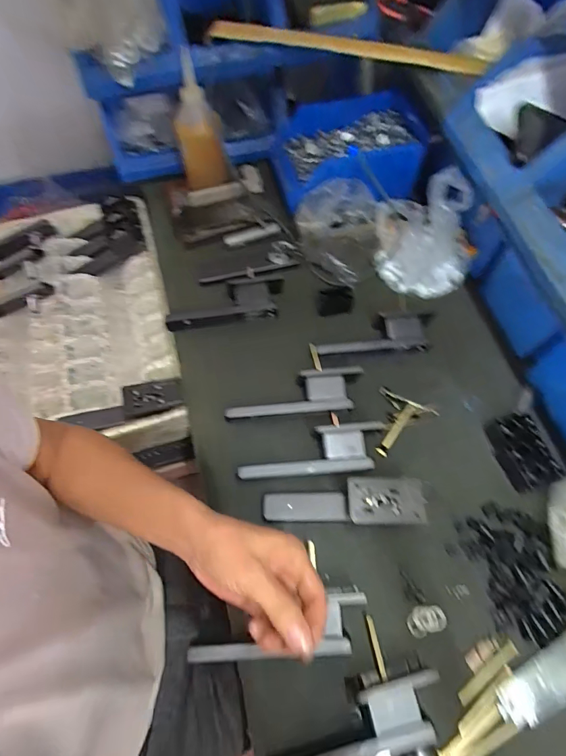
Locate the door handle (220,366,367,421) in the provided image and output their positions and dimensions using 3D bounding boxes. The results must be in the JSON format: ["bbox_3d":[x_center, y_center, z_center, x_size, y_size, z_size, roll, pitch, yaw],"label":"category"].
[{"bbox_3d":[0.016,0.025,0.540,0.183,0.044,0.056,-5,64,-1],"label":"door handle"}]

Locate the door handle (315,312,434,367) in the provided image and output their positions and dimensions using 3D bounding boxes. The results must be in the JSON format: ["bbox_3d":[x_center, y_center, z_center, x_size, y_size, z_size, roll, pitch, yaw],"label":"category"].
[{"bbox_3d":[0.136,-0.060,0.586,0.180,0.040,0.059,-9,64,-3],"label":"door handle"}]

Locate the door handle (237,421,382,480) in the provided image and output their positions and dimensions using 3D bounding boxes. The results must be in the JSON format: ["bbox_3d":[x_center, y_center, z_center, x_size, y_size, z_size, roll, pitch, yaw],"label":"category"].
[{"bbox_3d":[0.035,0.097,0.504,0.174,0.045,0.056,-6,64,-1],"label":"door handle"}]

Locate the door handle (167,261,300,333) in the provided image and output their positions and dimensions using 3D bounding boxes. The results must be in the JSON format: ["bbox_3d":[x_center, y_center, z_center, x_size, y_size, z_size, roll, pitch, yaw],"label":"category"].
[{"bbox_3d":[-0.077,-0.135,0.617,0.202,0.032,0.102,-10,64,-3],"label":"door handle"}]

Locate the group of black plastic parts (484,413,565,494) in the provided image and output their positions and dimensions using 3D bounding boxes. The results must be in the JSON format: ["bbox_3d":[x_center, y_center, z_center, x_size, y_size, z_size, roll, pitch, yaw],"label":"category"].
[{"bbox_3d":[0.304,0.094,0.510,0.058,0.023,0.092,-14,64,-5],"label":"group of black plastic parts"}]

